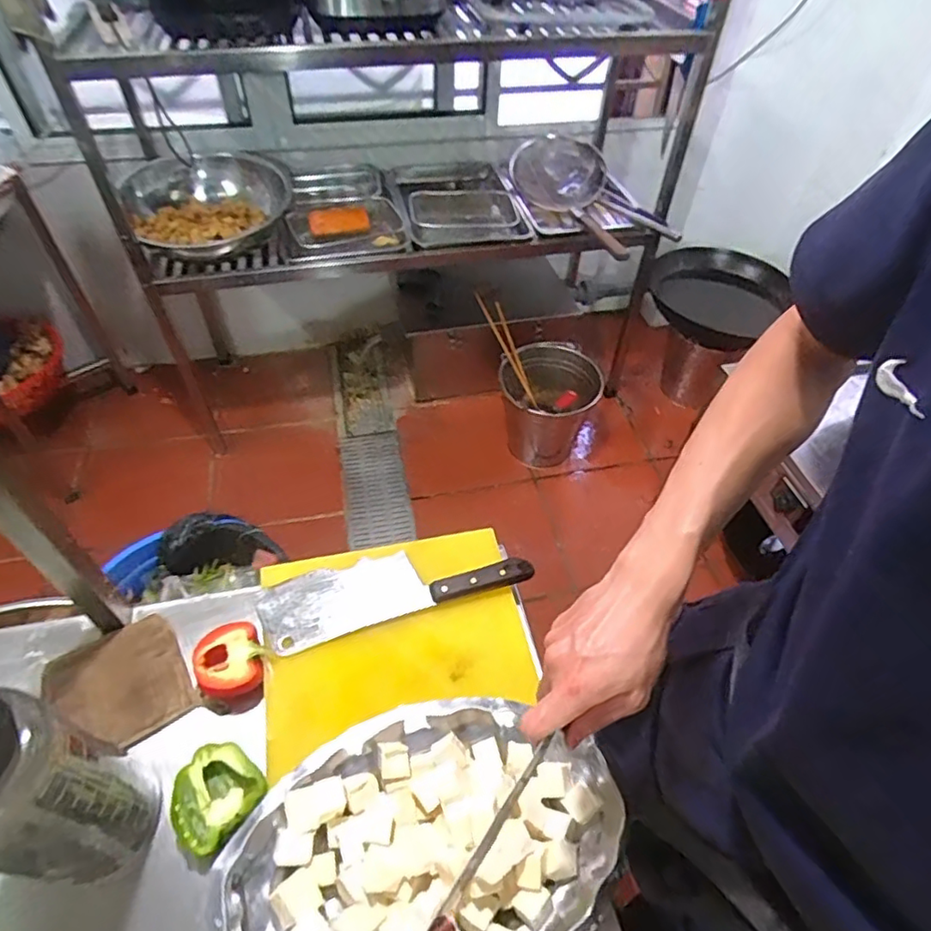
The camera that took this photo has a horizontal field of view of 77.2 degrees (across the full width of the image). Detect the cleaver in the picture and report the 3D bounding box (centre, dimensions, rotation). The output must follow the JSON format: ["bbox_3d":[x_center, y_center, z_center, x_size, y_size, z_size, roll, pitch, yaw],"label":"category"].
[{"bbox_3d":[-0.086,0.141,0.708,0.312,0.021,0.094,-14,52,-14],"label":"cleaver"}]

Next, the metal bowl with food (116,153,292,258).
[{"bbox_3d":[-0.654,-0.695,1.520,0.426,0.104,0.370,-20,53,-18],"label":"metal bowl with food"}]

